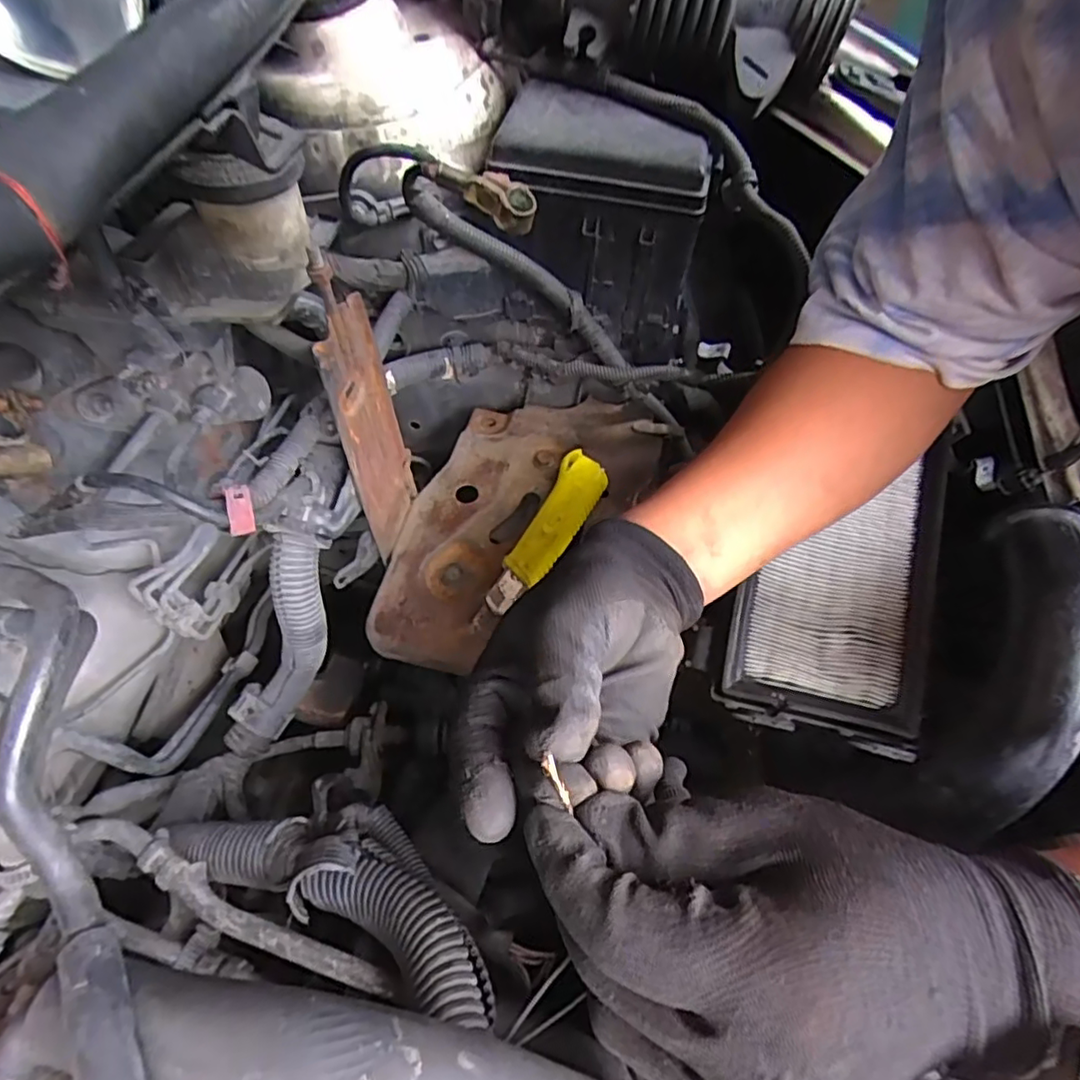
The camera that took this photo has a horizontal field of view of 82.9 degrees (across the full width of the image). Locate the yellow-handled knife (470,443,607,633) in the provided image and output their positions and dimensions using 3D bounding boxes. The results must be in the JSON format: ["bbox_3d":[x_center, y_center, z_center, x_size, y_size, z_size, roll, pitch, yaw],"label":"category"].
[{"bbox_3d":[0.006,0.000,0.439,0.036,0.023,0.157,21,59,13],"label":"yellow-handled knife"}]

